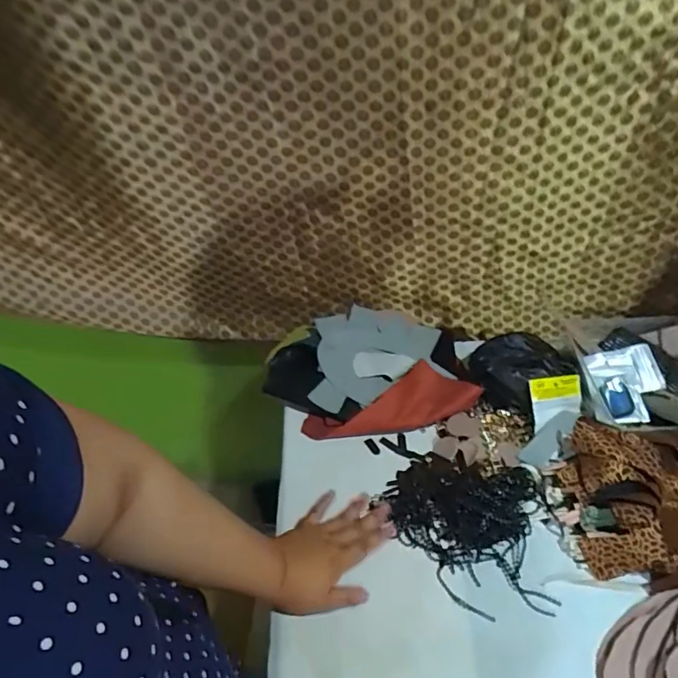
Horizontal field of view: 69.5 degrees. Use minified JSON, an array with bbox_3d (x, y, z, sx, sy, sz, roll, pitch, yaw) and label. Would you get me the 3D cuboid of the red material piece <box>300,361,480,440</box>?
[{"bbox_3d":[0.072,0.100,0.722,0.250,0.024,0.085,-20,63,-2],"label":"red material piece"}]

